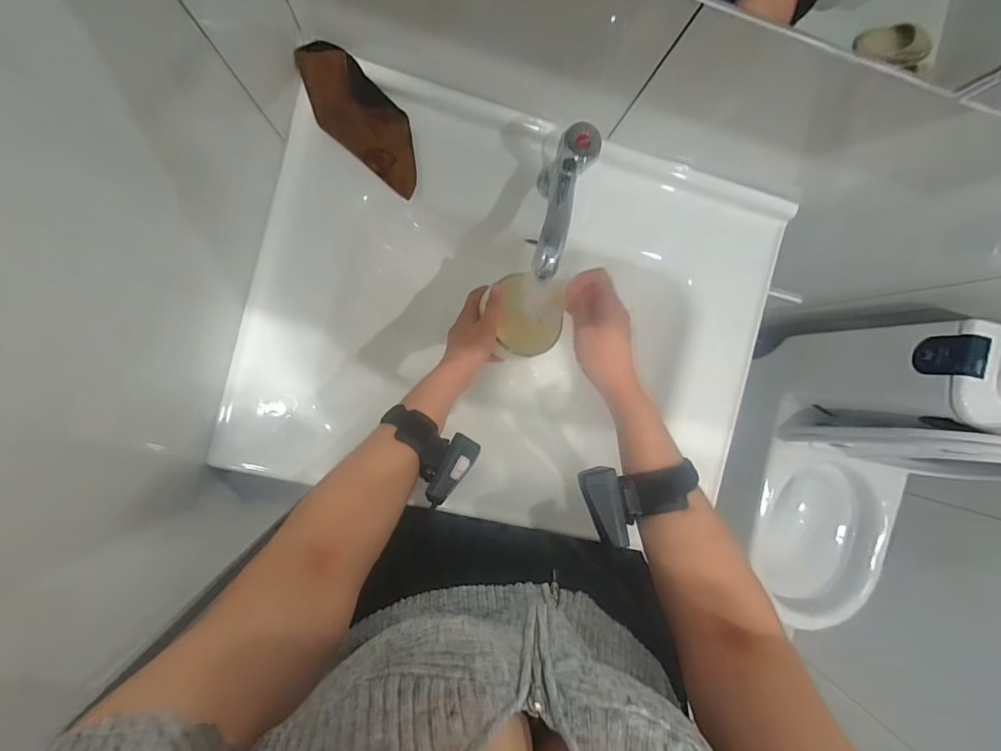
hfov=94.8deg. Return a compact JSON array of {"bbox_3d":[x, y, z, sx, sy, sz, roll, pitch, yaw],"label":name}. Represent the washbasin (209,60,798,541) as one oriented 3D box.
[{"bbox_3d":[0.014,-0.058,0.610,0.600,0.148,0.463,12,90,-7],"label":"washbasin"}]

